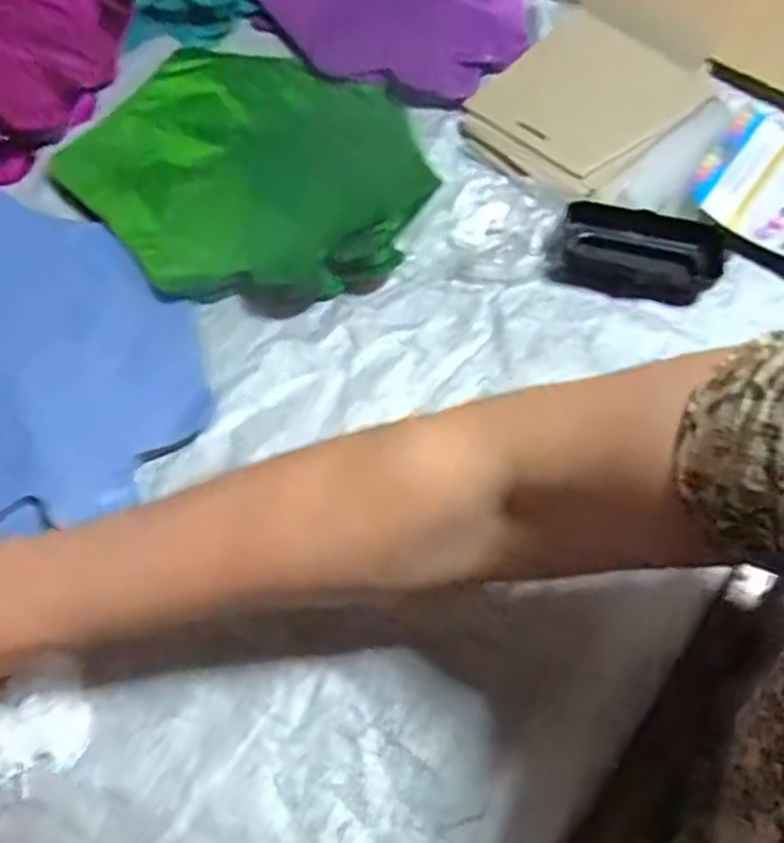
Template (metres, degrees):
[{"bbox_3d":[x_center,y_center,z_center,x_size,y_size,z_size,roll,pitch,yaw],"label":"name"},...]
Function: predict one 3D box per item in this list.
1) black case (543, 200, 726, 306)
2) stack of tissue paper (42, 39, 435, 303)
[{"bbox_3d":[0.171,-0.115,0.502,0.118,0.026,0.064,10,61,1],"label":"black case"},{"bbox_3d":[-0.098,-0.185,0.525,0.241,0.014,0.224,24,62,9],"label":"stack of tissue paper"}]

